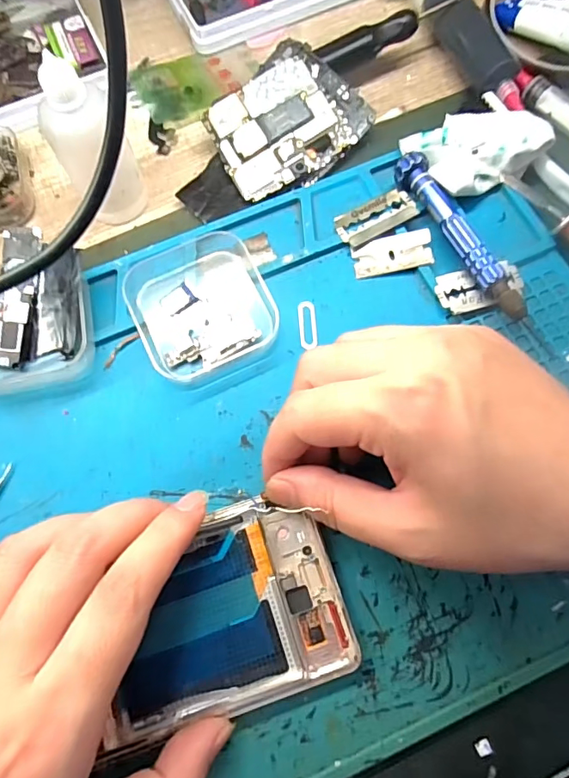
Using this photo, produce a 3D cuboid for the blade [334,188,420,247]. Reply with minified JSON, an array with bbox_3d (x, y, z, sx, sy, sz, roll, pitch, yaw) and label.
[{"bbox_3d":[0.047,-0.090,0.254,0.042,0.004,0.020,-26,69,-2],"label":"blade"}]

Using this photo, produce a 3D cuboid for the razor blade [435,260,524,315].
[{"bbox_3d":[0.096,-0.051,0.239,0.042,0.006,0.021,-15,77,-3],"label":"razor blade"}]

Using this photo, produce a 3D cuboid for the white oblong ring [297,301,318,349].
[{"bbox_3d":[0.012,-0.032,0.240,0.009,0.004,0.025,-6,72,0],"label":"white oblong ring"}]

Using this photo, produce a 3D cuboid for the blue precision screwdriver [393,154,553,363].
[{"bbox_3d":[0.094,-0.069,0.240,0.020,0.015,0.118,-29,74,-7],"label":"blue precision screwdriver"}]

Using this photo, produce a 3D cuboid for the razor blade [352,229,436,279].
[{"bbox_3d":[0.055,-0.069,0.249,0.039,0.004,0.020,-11,74,8],"label":"razor blade"}]

